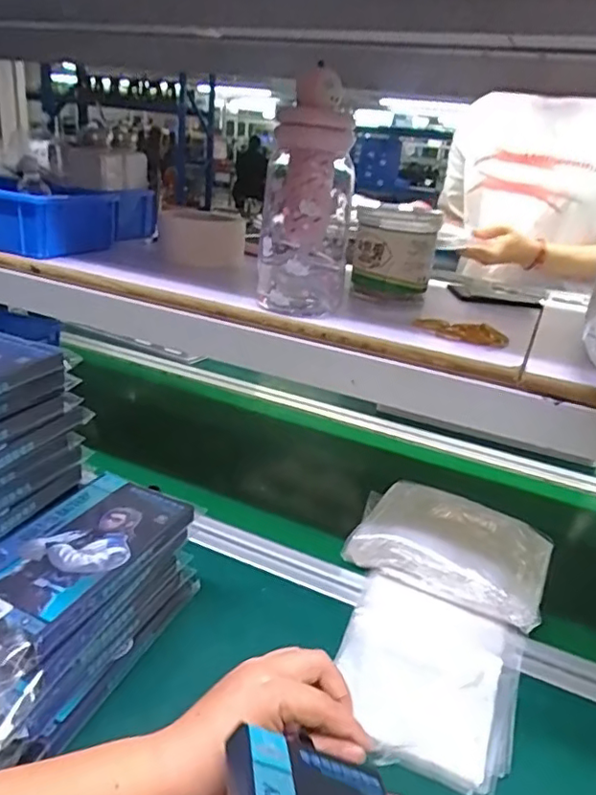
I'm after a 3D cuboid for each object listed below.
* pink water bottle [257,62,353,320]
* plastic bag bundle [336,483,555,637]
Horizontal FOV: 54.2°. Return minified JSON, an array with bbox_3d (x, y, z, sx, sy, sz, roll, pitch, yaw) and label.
[{"bbox_3d":[0.008,-0.166,0.499,0.076,0.177,0.076,7,23,3],"label":"pink water bottle"},{"bbox_3d":[0.153,0.142,0.575,0.175,0.049,0.132,16,27,23],"label":"plastic bag bundle"}]

